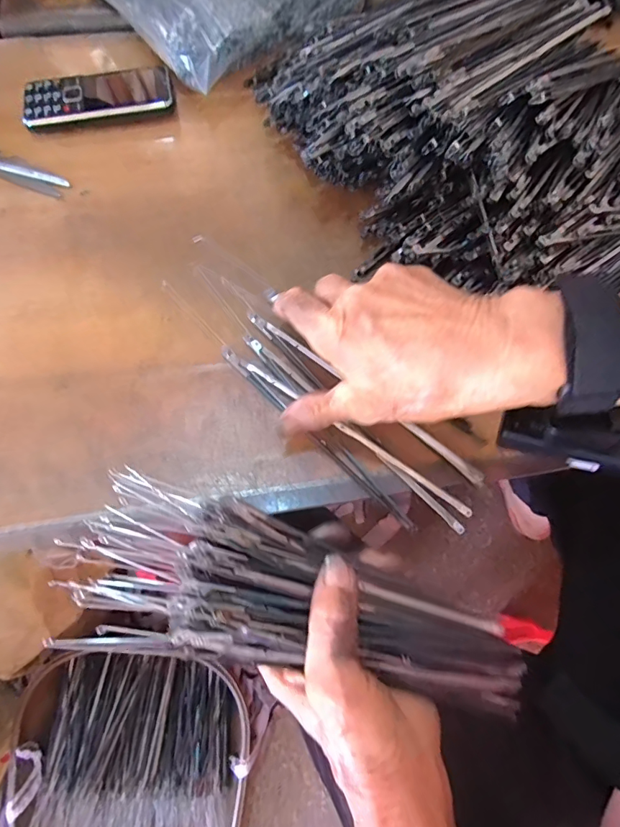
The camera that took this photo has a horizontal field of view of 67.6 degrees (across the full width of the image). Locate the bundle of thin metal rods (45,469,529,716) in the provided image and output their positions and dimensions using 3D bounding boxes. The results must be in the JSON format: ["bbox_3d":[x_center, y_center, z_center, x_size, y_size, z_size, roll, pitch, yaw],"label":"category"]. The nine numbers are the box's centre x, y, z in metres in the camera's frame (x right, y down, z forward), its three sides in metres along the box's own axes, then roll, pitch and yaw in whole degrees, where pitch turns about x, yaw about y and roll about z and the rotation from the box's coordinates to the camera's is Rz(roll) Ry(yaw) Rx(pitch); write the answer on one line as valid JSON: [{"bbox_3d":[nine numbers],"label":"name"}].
[{"bbox_3d":[-0.004,0.106,0.253,0.251,0.055,0.088,18,65,-2],"label":"bundle of thin metal rods"}]

